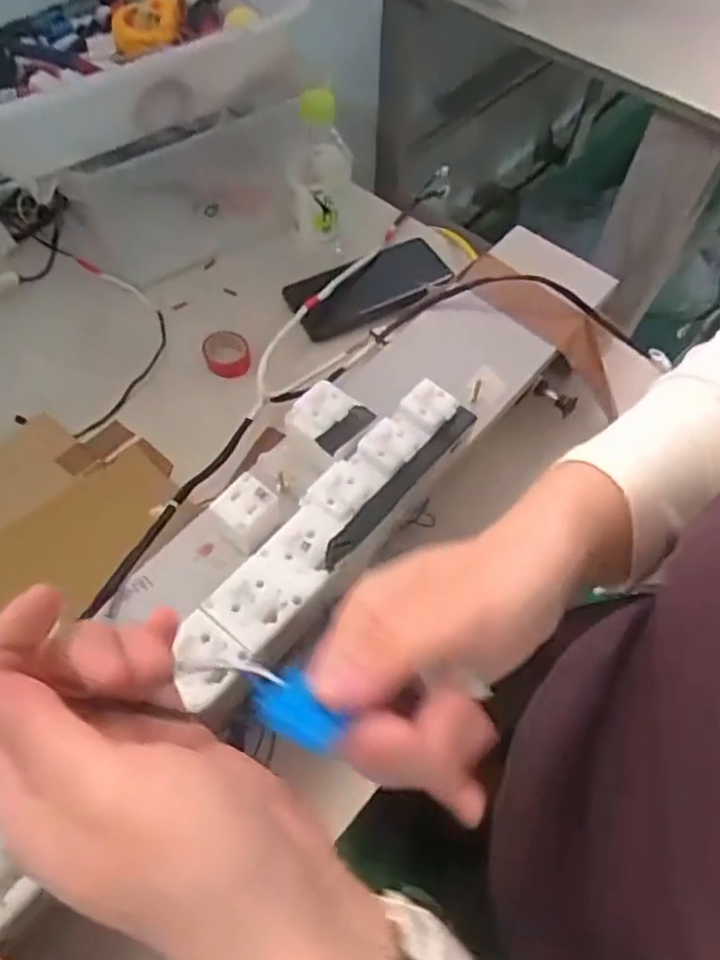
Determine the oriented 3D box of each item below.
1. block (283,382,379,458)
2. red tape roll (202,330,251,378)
[{"bbox_3d":[-0.021,-0.045,0.467,0.050,0.020,0.040,26,62,13],"label":"block"},{"bbox_3d":[-0.126,-0.118,0.629,0.042,0.020,0.048,-11,60,-9],"label":"red tape roll"}]

